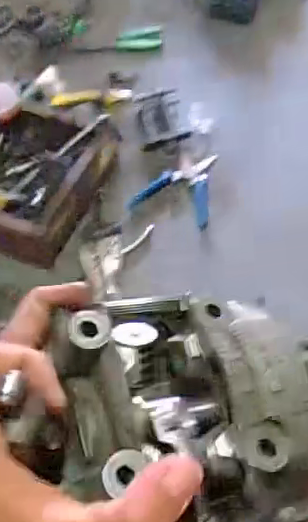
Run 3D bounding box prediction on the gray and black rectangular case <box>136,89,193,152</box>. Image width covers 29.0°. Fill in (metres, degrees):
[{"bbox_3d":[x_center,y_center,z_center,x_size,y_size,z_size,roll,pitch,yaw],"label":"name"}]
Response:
[{"bbox_3d":[0.013,-0.253,1.052,0.082,0.028,0.113,-14,55,-5],"label":"gray and black rectangular case"}]

